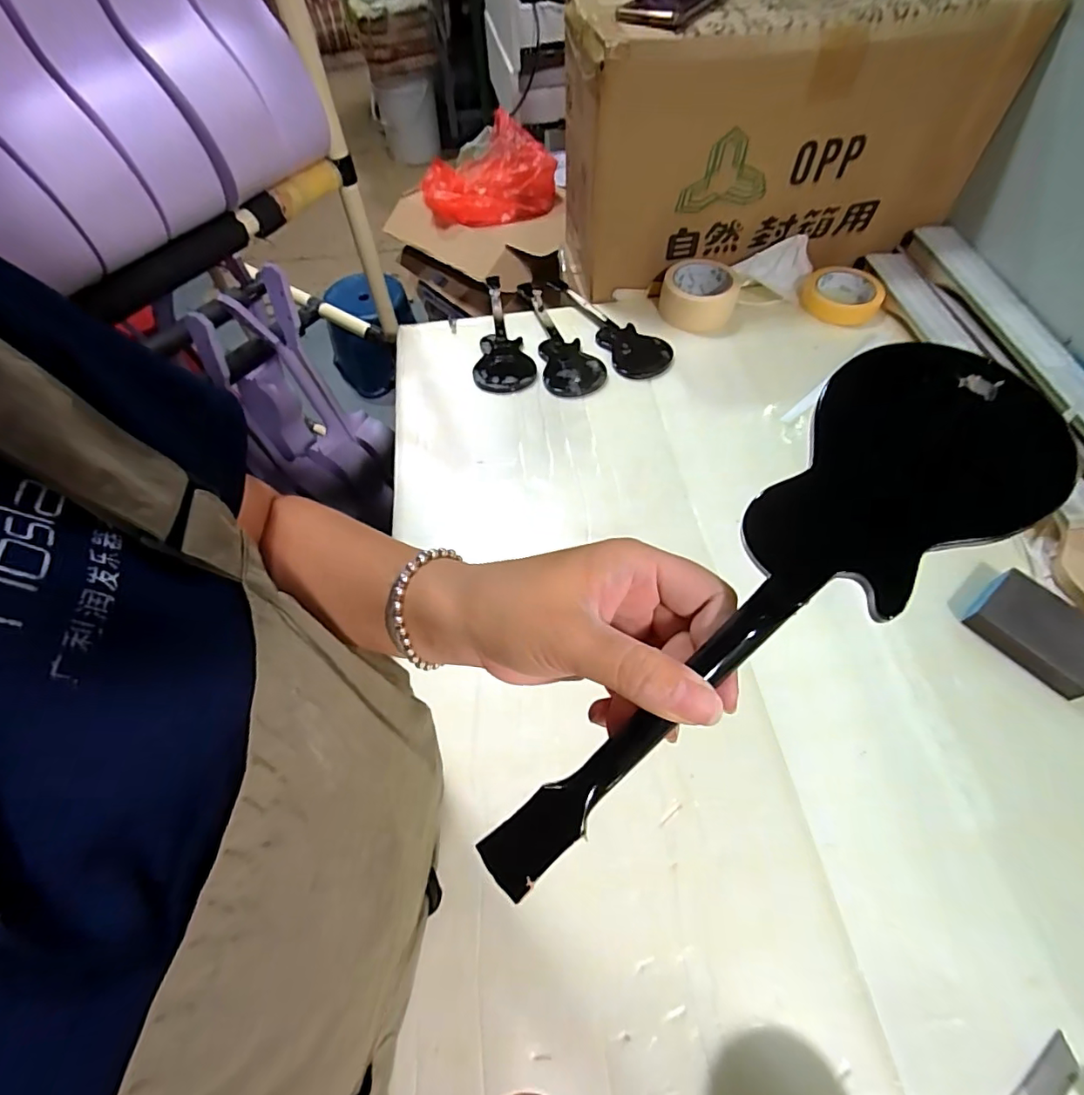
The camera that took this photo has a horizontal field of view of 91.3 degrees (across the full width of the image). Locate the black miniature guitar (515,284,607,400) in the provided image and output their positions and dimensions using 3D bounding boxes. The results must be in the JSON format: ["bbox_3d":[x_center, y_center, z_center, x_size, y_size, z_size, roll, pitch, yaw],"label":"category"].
[{"bbox_3d":[0.023,-0.289,0.728,0.077,0.017,0.236,-13,59,-6],"label":"black miniature guitar"}]

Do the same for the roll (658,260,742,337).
[{"bbox_3d":[0.219,-0.354,0.744,0.105,0.048,0.102,16,60,12],"label":"roll"}]

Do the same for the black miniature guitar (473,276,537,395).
[{"bbox_3d":[-0.055,-0.300,0.741,0.078,0.023,0.230,-5,58,0],"label":"black miniature guitar"}]

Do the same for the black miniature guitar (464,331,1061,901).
[{"bbox_3d":[0.080,0.028,0.181,0.077,0.011,0.244,40,85,24],"label":"black miniature guitar"}]

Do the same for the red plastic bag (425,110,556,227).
[{"bbox_3d":[-0.104,-0.749,1.062,0.255,0.095,0.244,3,59,4],"label":"red plastic bag"}]

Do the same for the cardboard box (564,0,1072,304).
[{"bbox_3d":[0.297,-0.540,0.706,0.516,0.280,0.201,-5,58,0],"label":"cardboard box"}]

